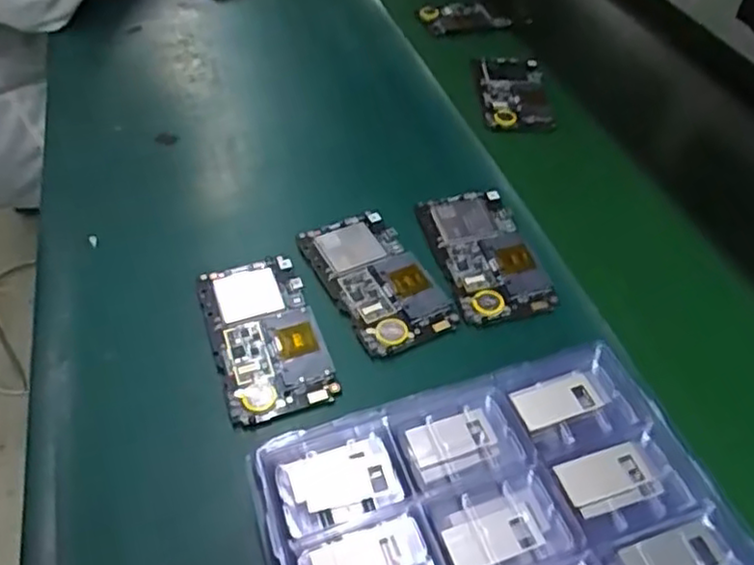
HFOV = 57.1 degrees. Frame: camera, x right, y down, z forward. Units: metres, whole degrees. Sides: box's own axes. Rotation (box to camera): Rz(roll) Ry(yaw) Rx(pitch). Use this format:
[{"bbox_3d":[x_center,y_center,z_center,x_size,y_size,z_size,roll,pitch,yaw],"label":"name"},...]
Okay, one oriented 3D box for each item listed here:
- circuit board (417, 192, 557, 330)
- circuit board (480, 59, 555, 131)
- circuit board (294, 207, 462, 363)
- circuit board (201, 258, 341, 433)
[{"bbox_3d":[0.076,-0.022,0.494,0.067,0.009,0.123,-9,47,-11],"label":"circuit board"},{"bbox_3d":[0.133,-0.187,0.670,0.061,0.014,0.124,2,45,0],"label":"circuit board"},{"bbox_3d":[-0.001,-0.004,0.476,0.066,0.006,0.124,-21,50,-21],"label":"circuit board"},{"bbox_3d":[-0.072,0.031,0.442,0.065,0.004,0.125,-14,48,-15],"label":"circuit board"}]

